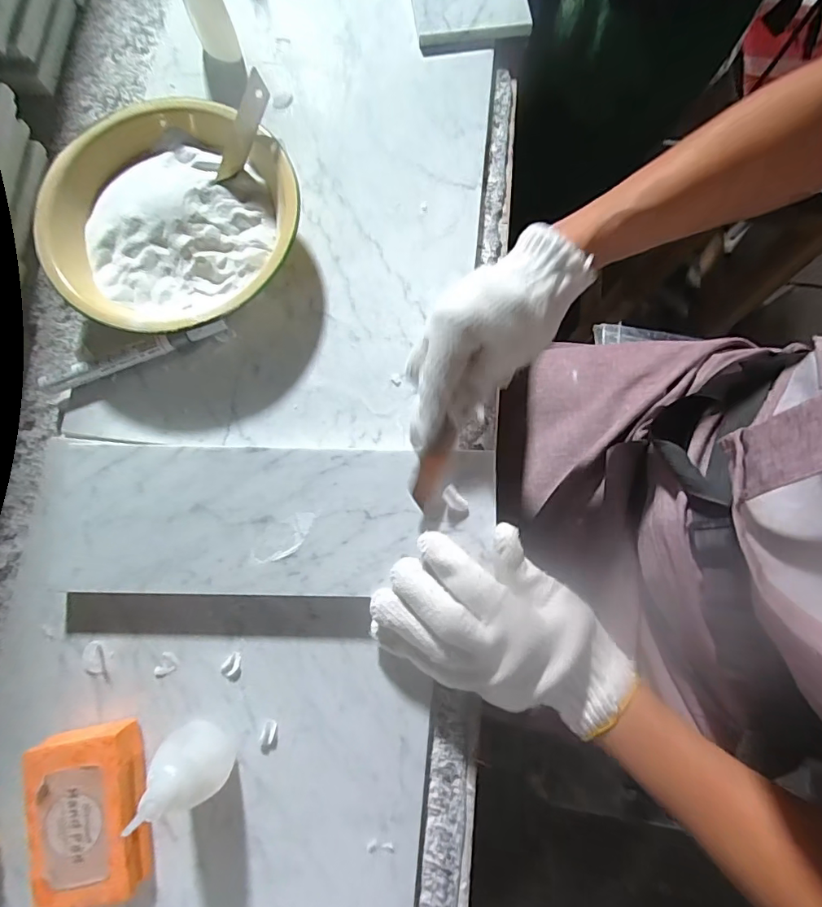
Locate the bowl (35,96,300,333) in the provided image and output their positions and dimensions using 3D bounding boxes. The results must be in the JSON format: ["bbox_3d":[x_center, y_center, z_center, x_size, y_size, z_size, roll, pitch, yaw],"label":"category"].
[{"bbox_3d":[-0.177,-0.173,0.372,0.181,0.054,0.180,0,81,0],"label":"bowl"}]

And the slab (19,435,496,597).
[{"bbox_3d":[-0.107,0.041,0.339,0.326,0.022,0.111,-1,73,1],"label":"slab"}]

